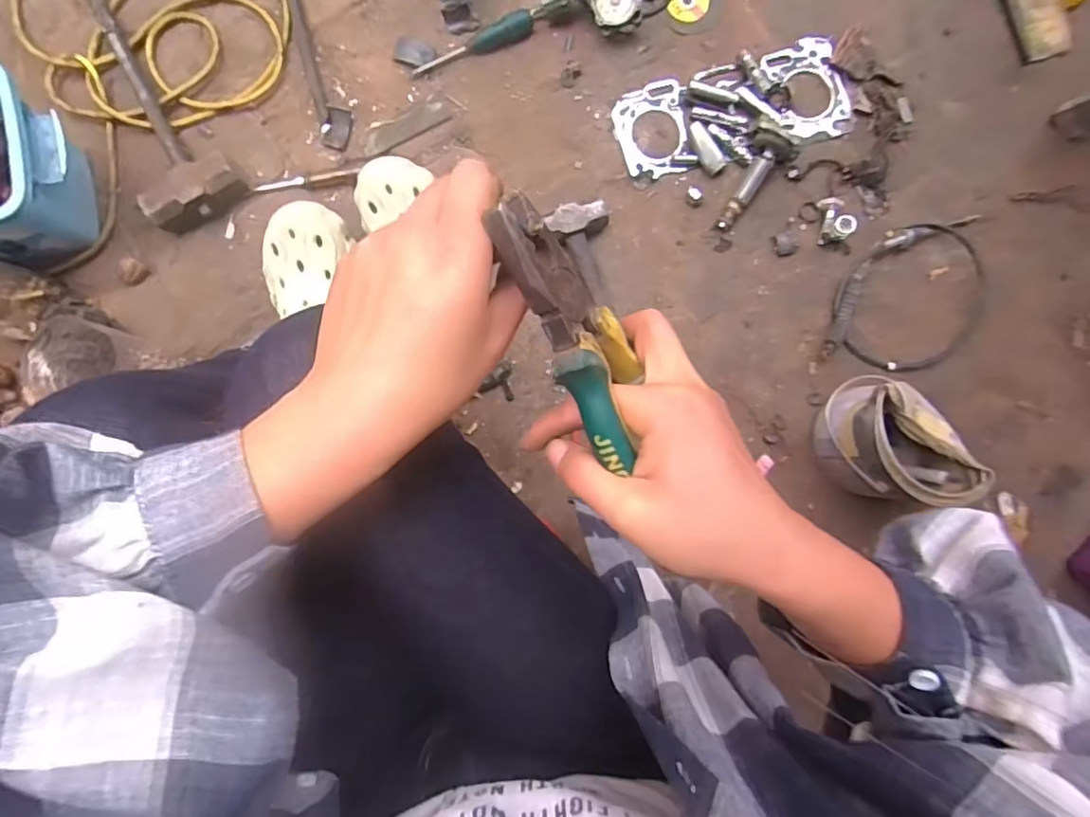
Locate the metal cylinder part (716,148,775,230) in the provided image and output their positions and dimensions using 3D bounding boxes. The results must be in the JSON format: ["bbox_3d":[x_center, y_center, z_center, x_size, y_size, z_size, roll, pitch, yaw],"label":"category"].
[{"bbox_3d":[0.267,-0.288,0.761,0.021,0.022,0.112,32,105,-2],"label":"metal cylinder part"}]

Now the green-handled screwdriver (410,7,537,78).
[{"bbox_3d":[-0.099,-0.499,0.777,0.173,0.031,0.026,-20,89,-4],"label":"green-handled screwdriver"}]

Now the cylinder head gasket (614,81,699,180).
[{"bbox_3d":[0.147,-0.386,0.793,0.096,0.006,0.128,-11,88,4],"label":"cylinder head gasket"}]

